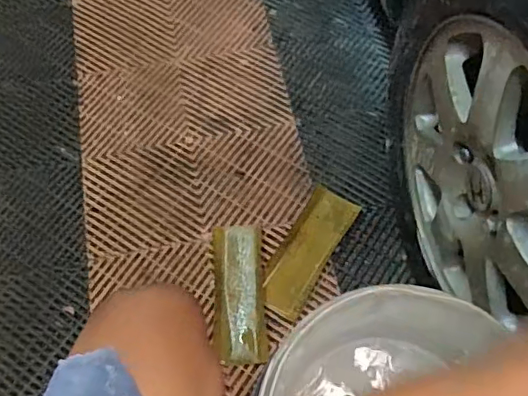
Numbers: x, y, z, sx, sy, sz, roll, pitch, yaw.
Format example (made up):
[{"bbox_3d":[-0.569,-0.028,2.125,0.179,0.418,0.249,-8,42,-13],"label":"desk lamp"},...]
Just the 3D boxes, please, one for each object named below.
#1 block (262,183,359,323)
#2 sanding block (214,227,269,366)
[{"bbox_3d":[0.073,0.086,0.945,0.084,0.012,0.234,28,69,15],"label":"block"},{"bbox_3d":[-0.040,0.153,0.913,0.079,0.016,0.225,-4,64,0],"label":"sanding block"}]

